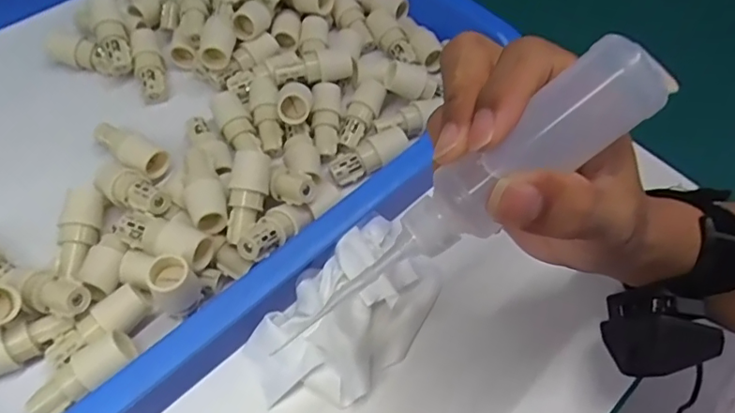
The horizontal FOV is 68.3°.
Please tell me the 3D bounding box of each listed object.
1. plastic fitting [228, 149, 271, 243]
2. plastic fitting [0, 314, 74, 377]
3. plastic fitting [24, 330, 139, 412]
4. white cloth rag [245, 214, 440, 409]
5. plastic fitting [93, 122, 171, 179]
[{"bbox_3d":[-0.069,-0.006,0.310,0.020,0.017,0.053,9,76,2],"label":"plastic fitting"},{"bbox_3d":[-0.178,0.072,0.279,0.050,0.020,0.020,-25,62,-18],"label":"plastic fitting"},{"bbox_3d":[-0.143,0.086,0.270,0.053,0.022,0.019,-38,66,-10],"label":"plastic fitting"},{"bbox_3d":[-0.010,0.061,0.303,0.067,0.038,0.116,37,62,19],"label":"white cloth rag"},{"bbox_3d":[-0.152,-0.035,0.352,0.051,0.023,0.021,34,61,17],"label":"plastic fitting"}]

